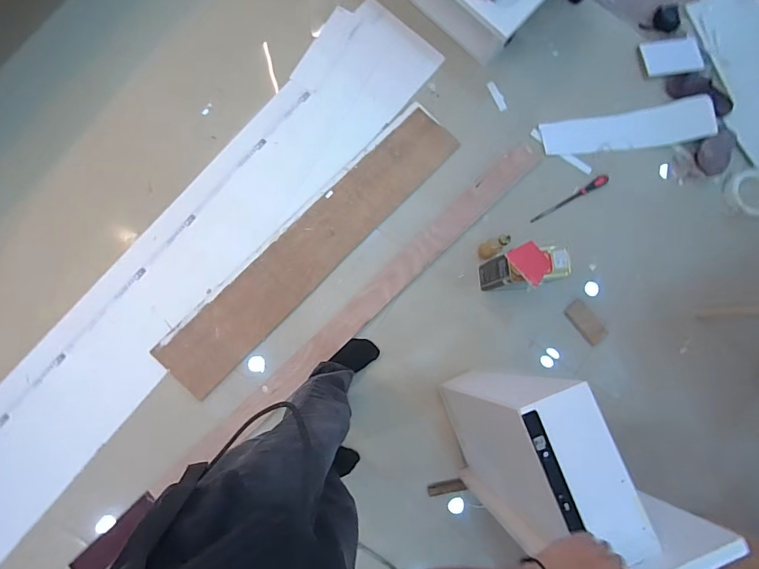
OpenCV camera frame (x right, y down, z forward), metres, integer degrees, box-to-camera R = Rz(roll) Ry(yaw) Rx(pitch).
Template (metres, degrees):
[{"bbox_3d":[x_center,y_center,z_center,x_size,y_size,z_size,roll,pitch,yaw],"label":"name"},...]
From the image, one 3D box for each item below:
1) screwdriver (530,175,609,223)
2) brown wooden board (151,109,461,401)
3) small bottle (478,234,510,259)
[{"bbox_3d":[0.638,-0.286,1.410,0.282,0.033,0.032,-30,86,4],"label":"screwdriver"},{"bbox_3d":[-0.195,-0.120,1.293,1.112,0.013,0.196,-44,88,-9],"label":"brown wooden board"},{"bbox_3d":[0.337,-0.117,1.232,0.043,0.180,0.057,28,81,-1],"label":"small bottle"}]

